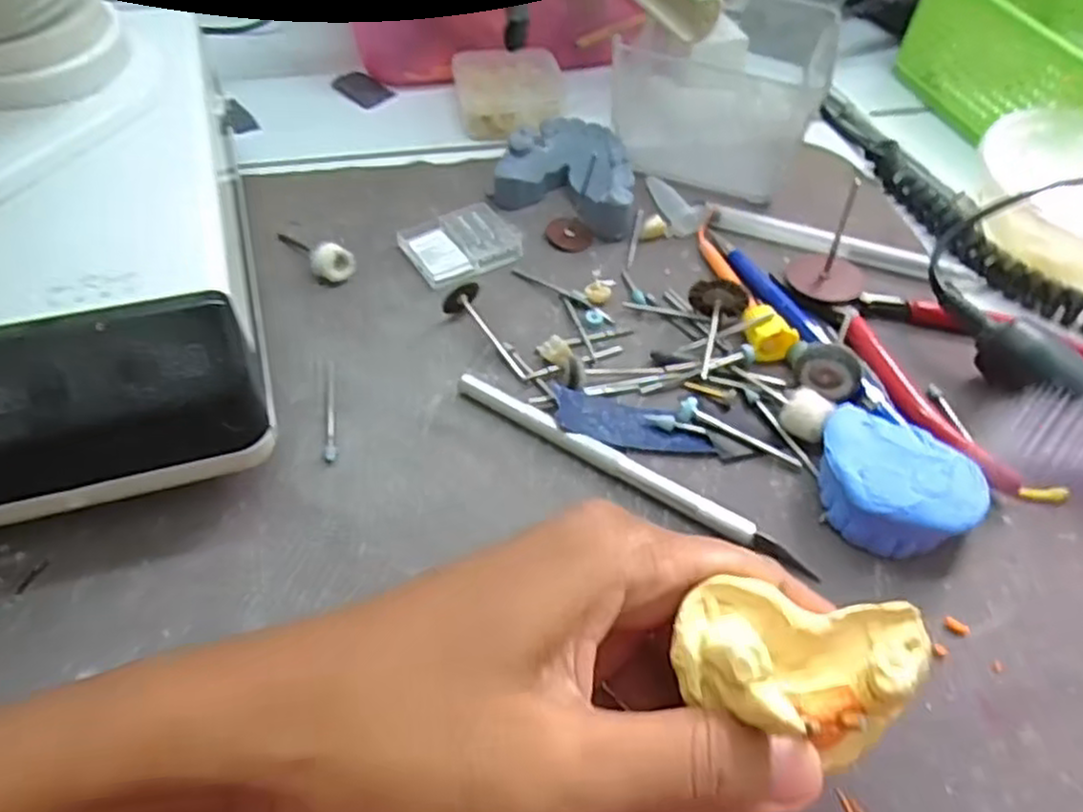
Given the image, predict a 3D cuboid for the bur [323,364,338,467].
[{"bbox_3d":[-0.076,0.000,0.267,0.005,0.004,0.045,-6,53,-10],"label":"bur"}]

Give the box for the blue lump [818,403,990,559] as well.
[{"bbox_3d":[0.115,0.025,0.252,0.042,0.024,0.053,-27,59,-24],"label":"blue lump"}]

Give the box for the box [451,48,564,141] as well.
[{"bbox_3d":[-0.017,-0.164,0.392,0.054,0.019,0.055,-8,53,-11],"label":"box"}]

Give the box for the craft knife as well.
[{"bbox_3d":[0.029,0.021,0.258,0.134,0.007,0.009,28,55,16],"label":"craft knife"}]

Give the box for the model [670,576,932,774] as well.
[{"bbox_3d":[0.057,0.057,0.163,0.055,0.027,0.032,8,52,1],"label":"model"}]

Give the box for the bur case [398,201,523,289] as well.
[{"bbox_3d":[-0.033,-0.071,0.326,0.049,0.007,0.036,-26,58,-23],"label":"bur case"}]

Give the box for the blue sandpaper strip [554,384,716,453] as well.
[{"bbox_3d":[0.033,0.005,0.272,0.055,0.005,0.022,9,48,-9],"label":"blue sandpaper strip"}]

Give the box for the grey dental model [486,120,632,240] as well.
[{"bbox_3d":[0.016,-0.108,0.347,0.064,0.023,0.053,17,53,8],"label":"grey dental model"}]

